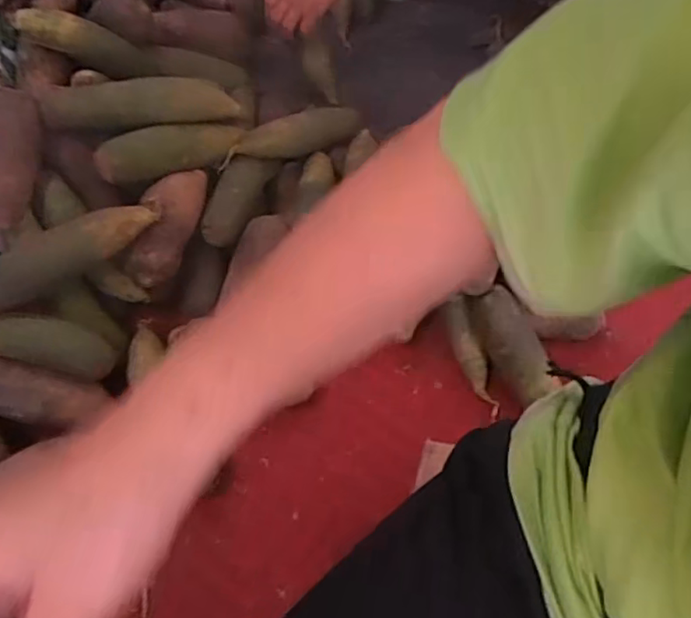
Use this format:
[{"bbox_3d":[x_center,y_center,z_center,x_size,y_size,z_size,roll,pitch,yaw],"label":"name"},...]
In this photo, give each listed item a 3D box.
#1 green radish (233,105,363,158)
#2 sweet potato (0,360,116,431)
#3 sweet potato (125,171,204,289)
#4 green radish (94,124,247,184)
[{"bbox_3d":[-0.054,-0.229,0.786,0.172,0.050,0.042,-23,62,-18],"label":"green radish"},{"bbox_3d":[-0.321,0.093,0.642,0.144,0.036,0.051,9,57,2],"label":"sweet potato"},{"bbox_3d":[-0.202,-0.101,0.687,0.051,0.050,0.150,16,73,6],"label":"sweet potato"},{"bbox_3d":[-0.201,-0.184,0.705,0.176,0.047,0.042,-27,61,-39],"label":"green radish"}]

